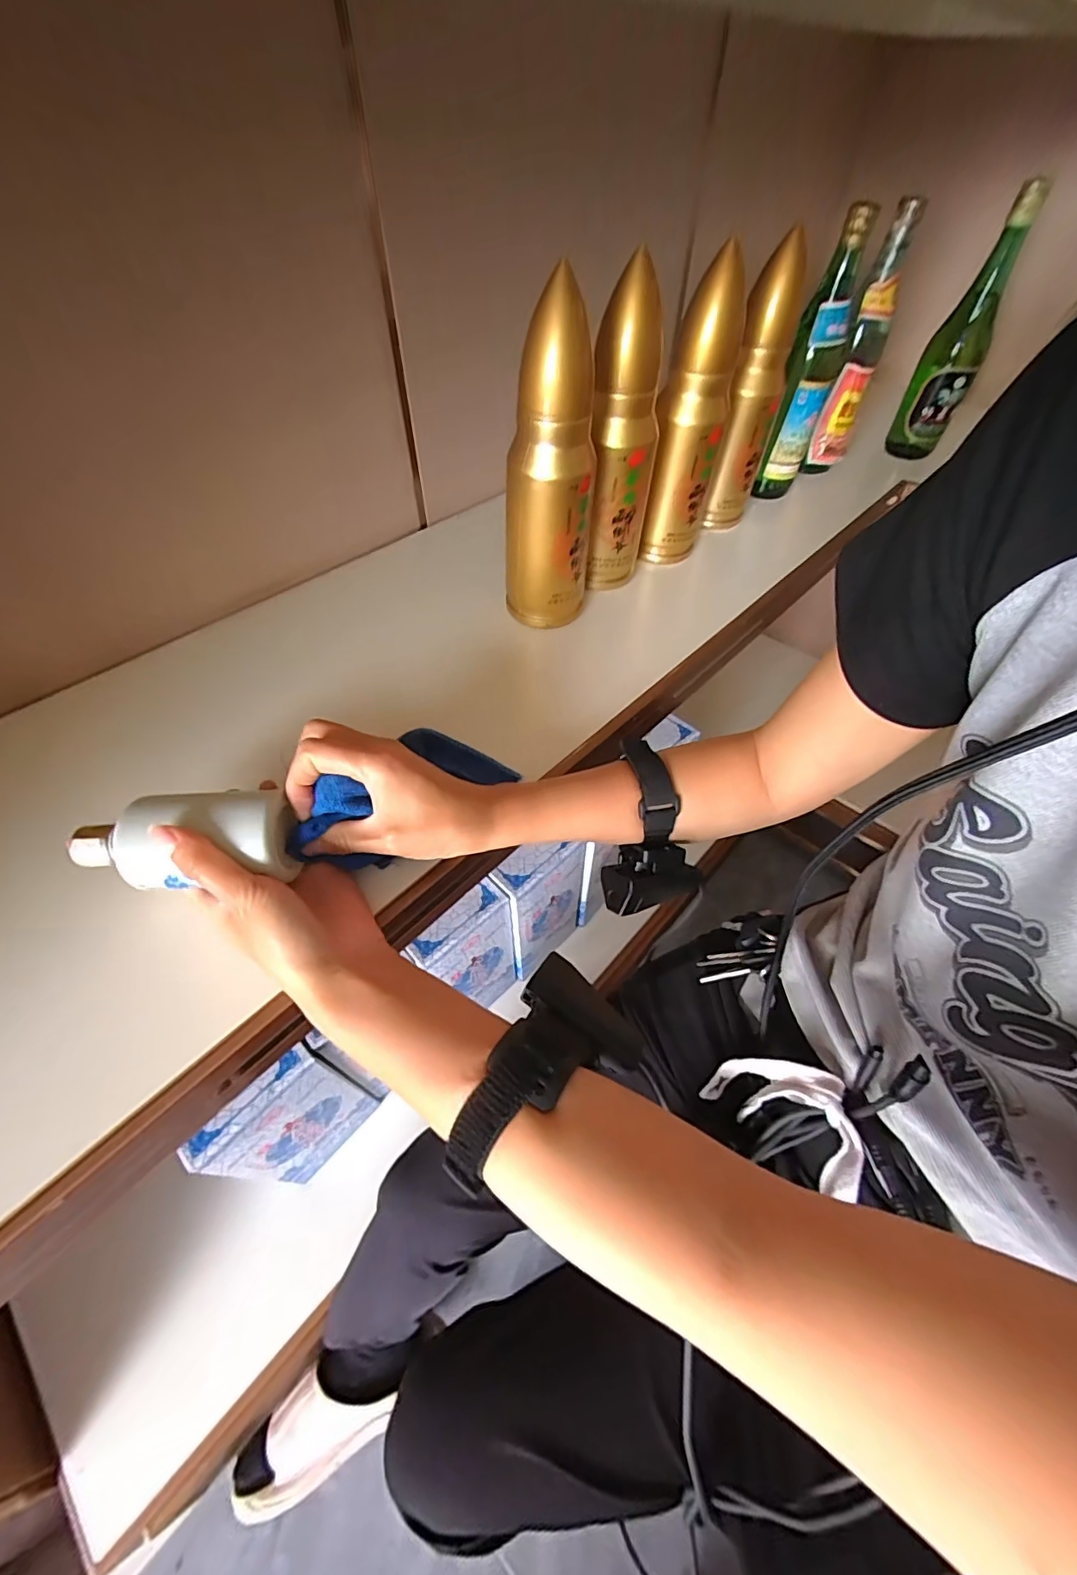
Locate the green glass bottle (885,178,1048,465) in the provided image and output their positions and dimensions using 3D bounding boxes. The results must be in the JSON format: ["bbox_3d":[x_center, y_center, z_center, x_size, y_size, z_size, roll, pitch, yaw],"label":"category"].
[{"bbox_3d":[0.542,-0.574,0.691,0.070,0.268,0.070,24,55,17],"label":"green glass bottle"}]

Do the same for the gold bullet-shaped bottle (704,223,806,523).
[{"bbox_3d":[0.221,-0.390,0.552,0.046,0.230,0.048,24,55,17],"label":"gold bullet-shaped bottle"}]

